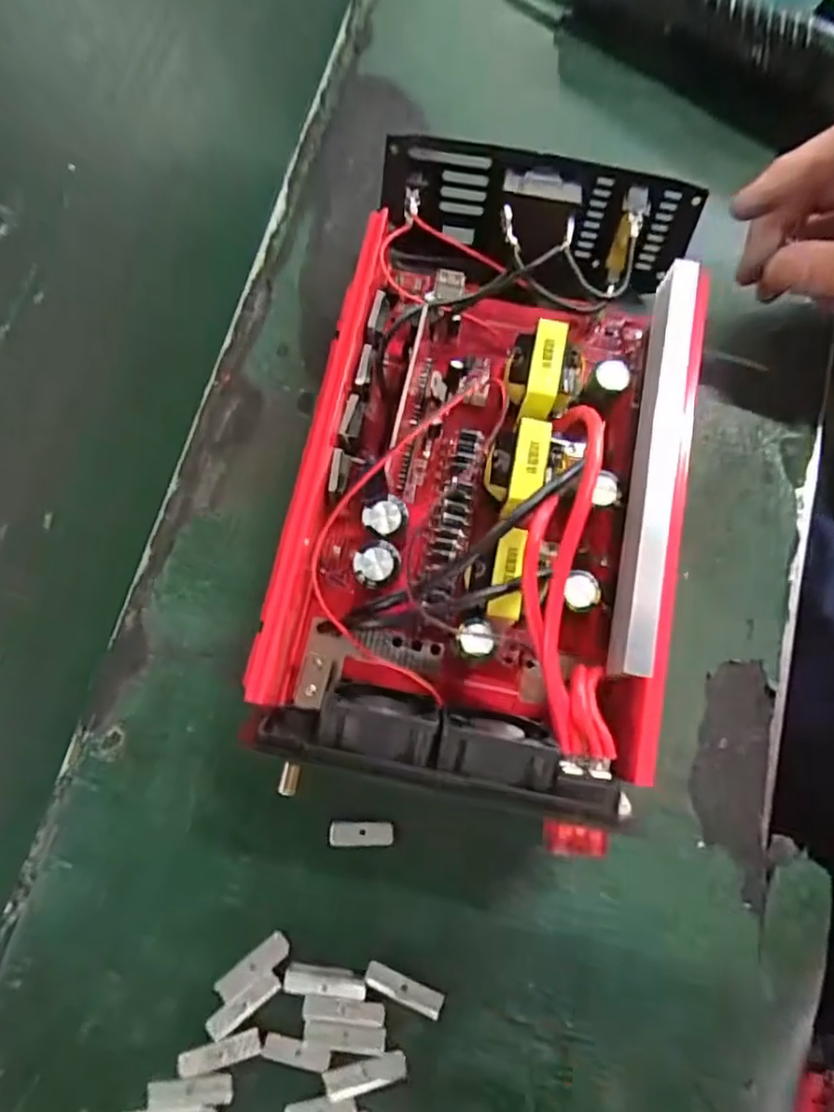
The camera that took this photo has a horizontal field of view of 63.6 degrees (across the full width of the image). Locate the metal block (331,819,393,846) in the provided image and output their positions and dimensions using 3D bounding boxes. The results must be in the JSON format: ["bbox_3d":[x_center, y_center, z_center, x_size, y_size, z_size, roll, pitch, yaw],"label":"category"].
[{"bbox_3d":[-0.022,0.110,0.267,0.025,0.004,0.009,2,76,-1],"label":"metal block"}]

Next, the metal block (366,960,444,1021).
[{"bbox_3d":[-0.005,0.165,0.254,0.031,0.004,0.009,23,76,5],"label":"metal block"}]

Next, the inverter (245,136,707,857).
[{"bbox_3d":[0.033,-0.035,0.275,0.153,0.061,0.254,11,76,2],"label":"inverter"}]

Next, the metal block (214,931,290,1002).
[{"bbox_3d":[-0.062,0.156,0.255,0.030,0.004,0.010,-38,79,-10],"label":"metal block"}]

